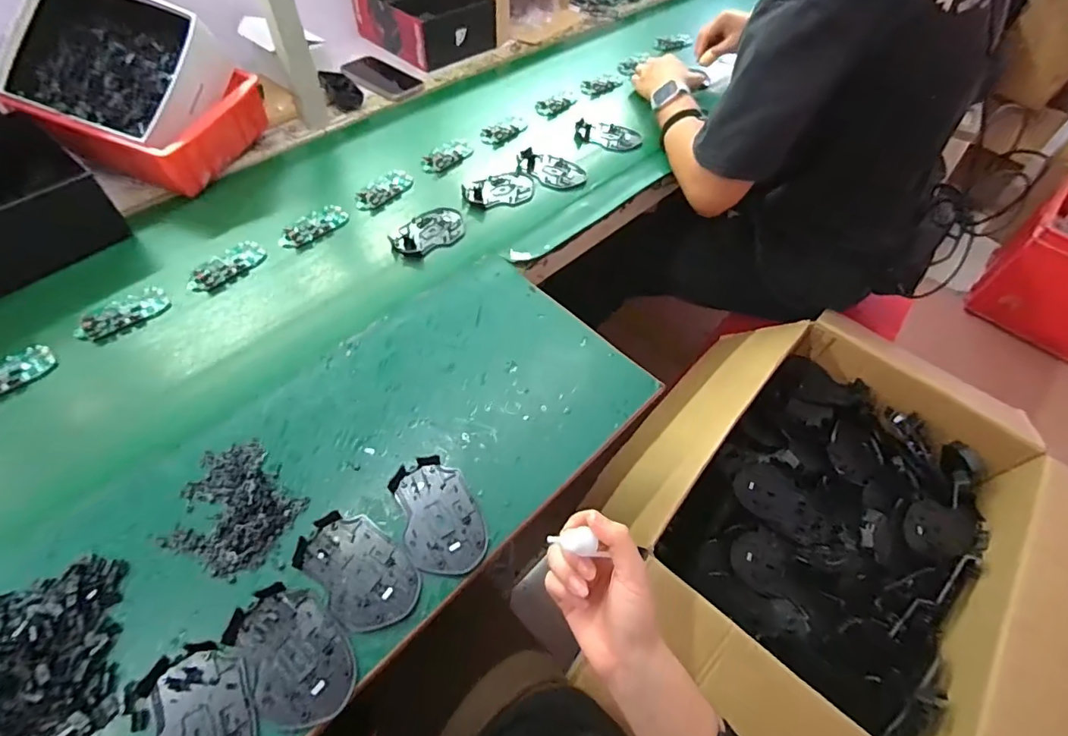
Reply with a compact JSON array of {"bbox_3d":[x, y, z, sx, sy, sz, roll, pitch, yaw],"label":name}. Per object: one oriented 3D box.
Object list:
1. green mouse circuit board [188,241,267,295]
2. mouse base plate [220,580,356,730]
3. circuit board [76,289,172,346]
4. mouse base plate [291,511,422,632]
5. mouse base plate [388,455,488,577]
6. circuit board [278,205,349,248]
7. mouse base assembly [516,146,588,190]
[{"bbox_3d":[-0.403,-0.133,0.664,0.047,0.009,0.100,31,59,15],"label":"green mouse circuit board"},{"bbox_3d":[-0.197,0.233,0.415,0.075,0.006,0.115,-32,64,-23],"label":"mouse base plate"},{"bbox_3d":[-0.494,-0.064,0.607,0.051,0.011,0.096,40,62,20],"label":"circuit board"},{"bbox_3d":[-0.157,0.181,0.454,0.115,0.007,0.071,38,61,19],"label":"mouse base plate"},{"bbox_3d":[-0.090,0.141,0.489,0.072,0.007,0.114,-19,60,-16],"label":"mouse base plate"},{"bbox_3d":[-0.313,-0.200,0.717,0.040,0.011,0.100,41,62,21],"label":"circuit board"},{"bbox_3d":[0.029,-0.326,0.829,0.115,0.011,0.084,16,56,6],"label":"mouse base assembly"}]

